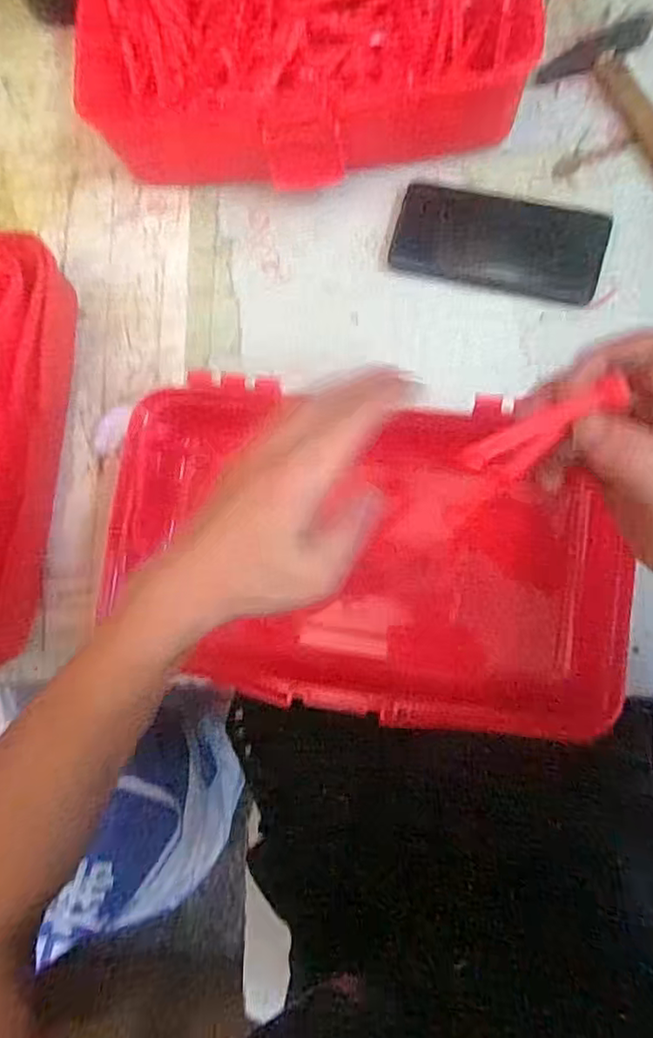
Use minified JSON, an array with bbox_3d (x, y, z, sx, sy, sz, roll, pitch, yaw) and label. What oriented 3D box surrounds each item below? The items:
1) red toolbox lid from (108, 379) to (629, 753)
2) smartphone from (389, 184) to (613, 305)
[{"bbox_3d":[0.018,0.023,0.431,0.353,0.057,0.225,2,84,7],"label":"red toolbox lid"},{"bbox_3d":[0.140,-0.229,0.493,0.164,0.011,0.077,16,85,8],"label":"smartphone"}]

